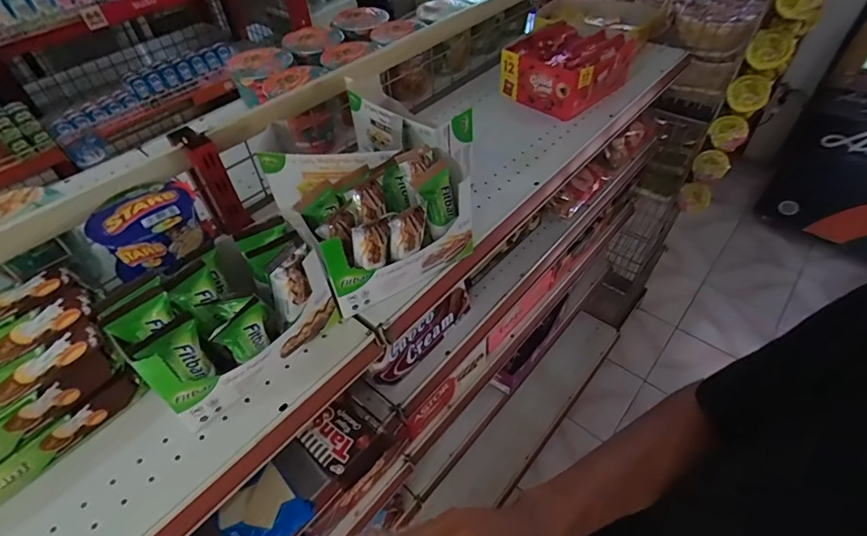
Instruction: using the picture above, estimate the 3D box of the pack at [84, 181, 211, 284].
[{"bbox_3d":[-0.318,-0.043,0.502,0.096,0.056,0.101,33,57,30],"label":"pack"}]

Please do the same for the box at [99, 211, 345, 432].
[{"bbox_3d":[-0.186,0.055,0.437,0.086,0.134,0.174,29,55,27],"label":"box"}]

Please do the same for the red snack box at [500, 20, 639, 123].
[{"bbox_3d":[0.246,-0.367,0.806,0.168,0.089,0.196,34,58,30],"label":"red snack box"}]

